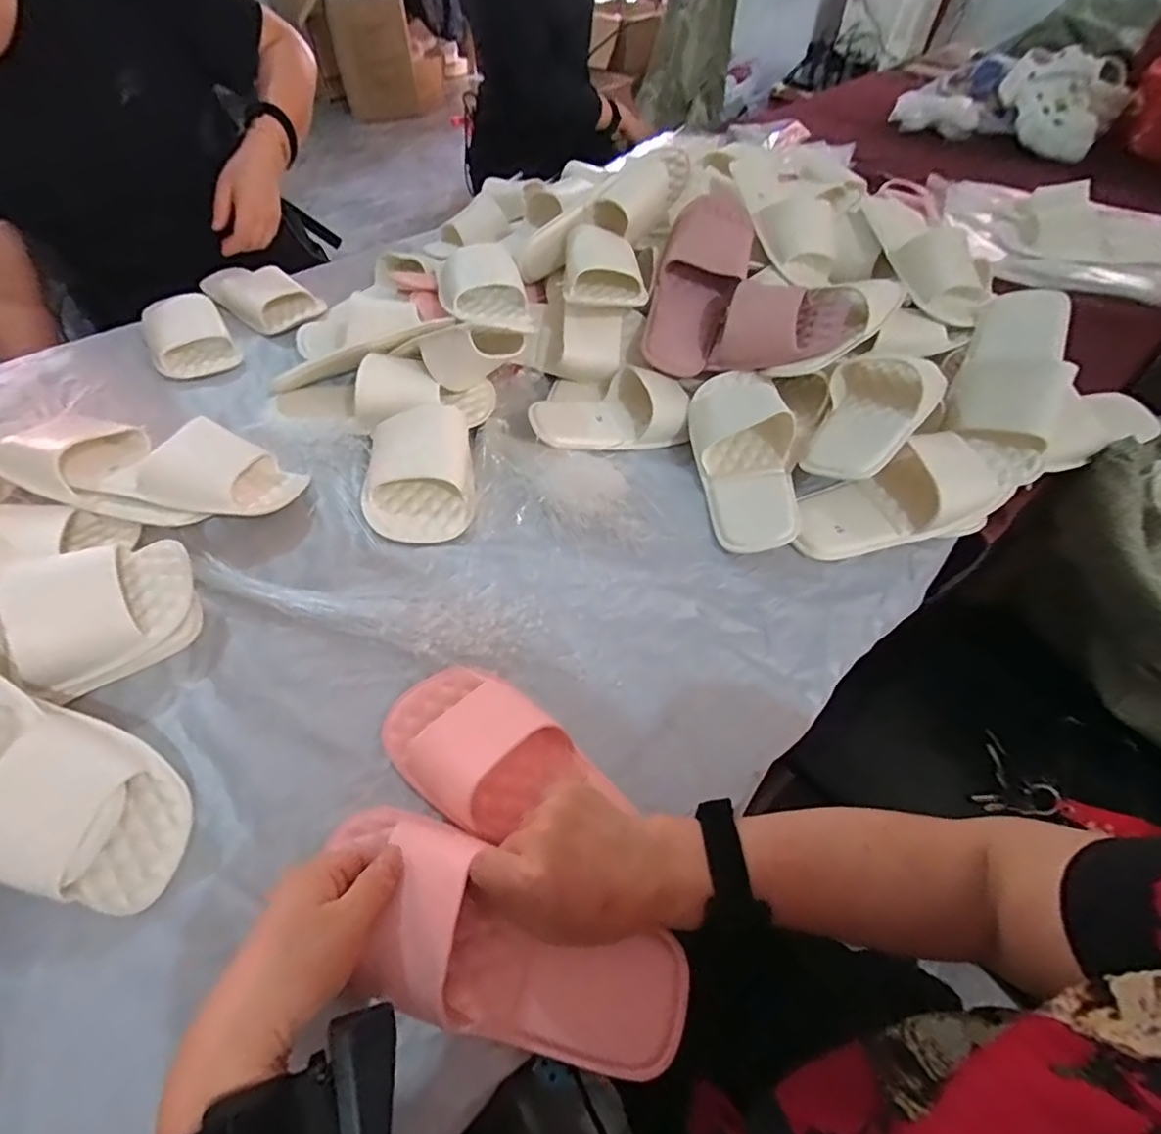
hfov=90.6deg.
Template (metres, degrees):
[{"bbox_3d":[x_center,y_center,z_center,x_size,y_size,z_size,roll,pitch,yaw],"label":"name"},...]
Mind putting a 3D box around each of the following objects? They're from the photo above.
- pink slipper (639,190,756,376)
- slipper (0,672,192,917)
[{"bbox_3d":[0.144,-0.346,0.694,0.099,0.066,0.252,18,80,13],"label":"pink slipper"},{"bbox_3d":[-0.377,0.136,0.380,0.240,0.072,0.107,13,53,9],"label":"slipper"}]

